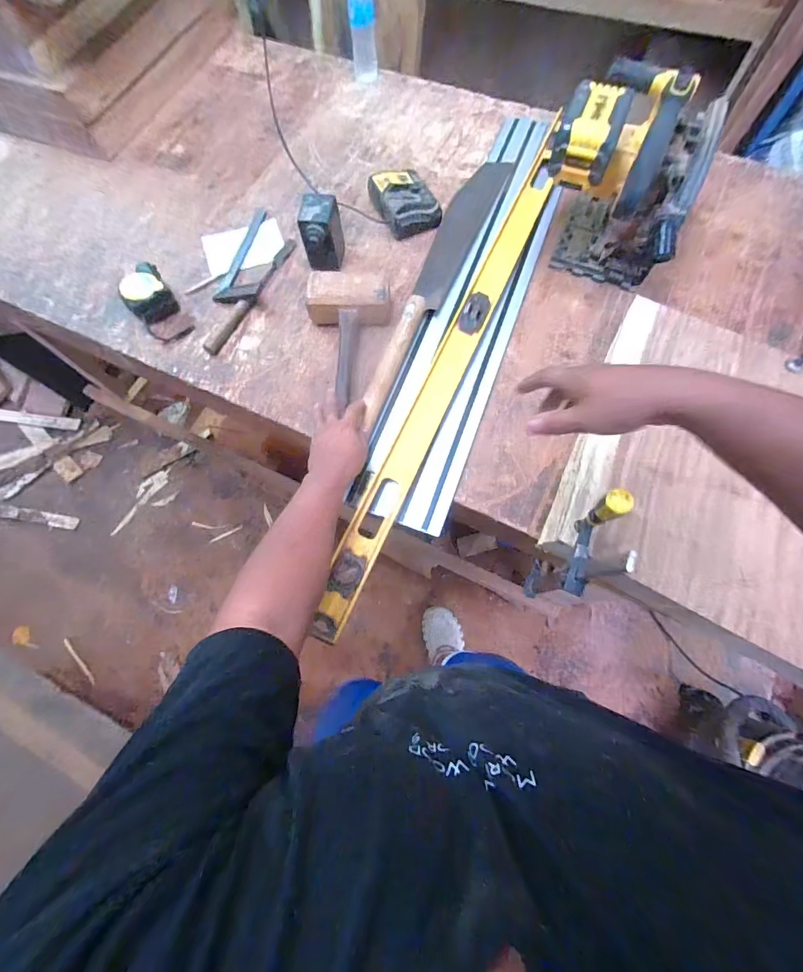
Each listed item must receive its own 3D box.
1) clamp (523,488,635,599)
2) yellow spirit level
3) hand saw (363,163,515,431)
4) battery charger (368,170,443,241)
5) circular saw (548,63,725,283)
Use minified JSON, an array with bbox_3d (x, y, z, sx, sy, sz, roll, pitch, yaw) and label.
[{"bbox_3d":[0.220,0.102,0.537,0.034,0.345,0.099,11,72,5],"label":"clamp"},{"bbox_3d":[0.102,-0.251,0.691,0.067,0.020,1.048,23,74,8],"label":"yellow spirit level"},{"bbox_3d":[0.074,-0.412,0.750,0.081,0.031,0.686,22,71,8],"label":"hand saw"},{"bbox_3d":[0.008,-0.583,0.803,0.123,0.054,0.143,-26,74,-7],"label":"battery charger"},{"bbox_3d":[0.384,-0.545,0.684,0.237,0.226,0.284,21,74,8],"label":"circular saw"}]

